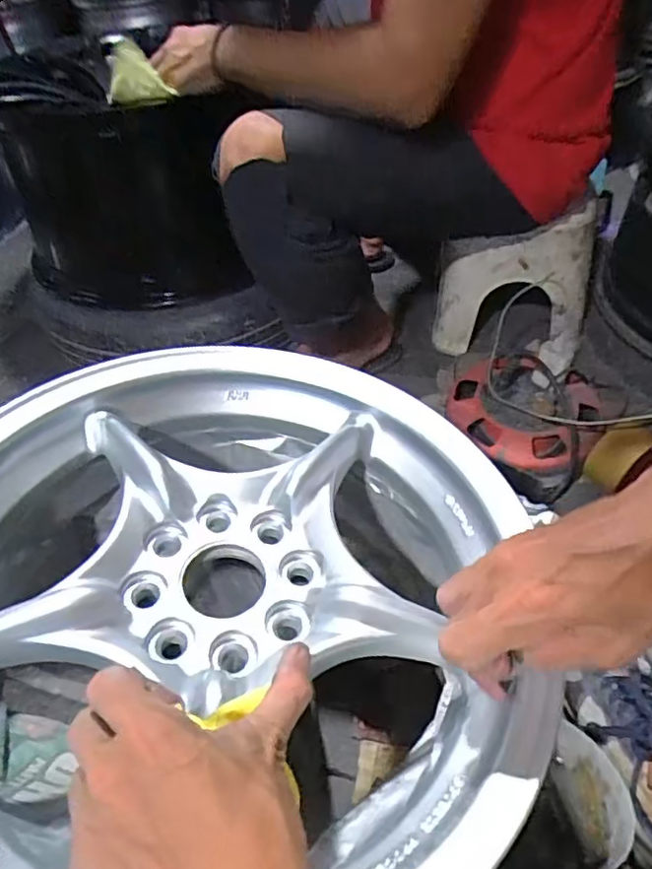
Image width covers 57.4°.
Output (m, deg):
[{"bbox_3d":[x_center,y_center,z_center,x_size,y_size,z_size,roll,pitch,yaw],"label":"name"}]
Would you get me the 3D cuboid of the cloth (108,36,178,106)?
[{"bbox_3d":[-0.220,-0.424,0.699,0.080,0.064,0.028,7,48,11],"label":"cloth"}]

